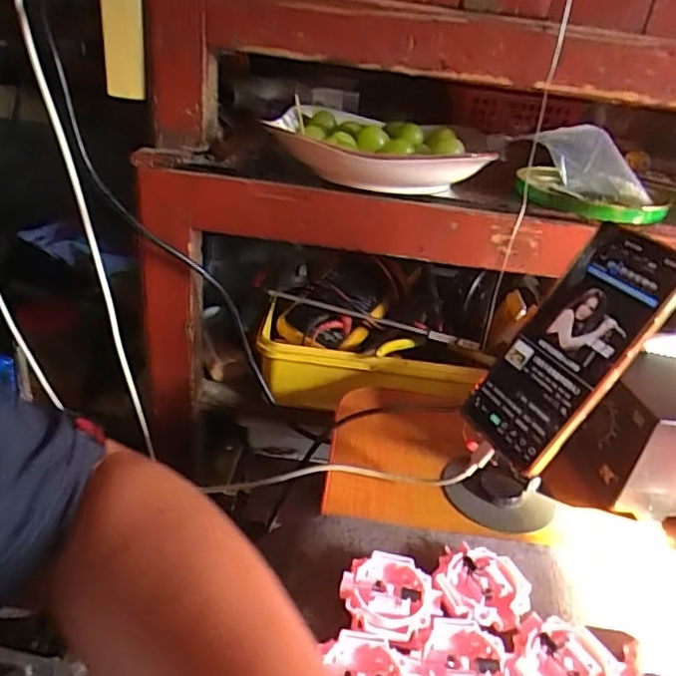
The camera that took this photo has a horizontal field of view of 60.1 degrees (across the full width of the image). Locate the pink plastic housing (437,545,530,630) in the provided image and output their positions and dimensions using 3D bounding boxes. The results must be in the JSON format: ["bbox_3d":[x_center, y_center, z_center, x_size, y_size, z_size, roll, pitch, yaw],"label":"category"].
[{"bbox_3d":[0.083,0.150,0.344,0.052,0.020,0.051,16,29,17],"label":"pink plastic housing"}]

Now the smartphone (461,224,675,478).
[{"bbox_3d":[0.147,0.005,0.379,0.015,0.161,0.076,26,16,-33],"label":"smartphone"}]

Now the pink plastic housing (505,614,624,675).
[{"bbox_3d":[0.117,0.174,0.304,0.050,0.017,0.055,6,28,-3],"label":"pink plastic housing"}]

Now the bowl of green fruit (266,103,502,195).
[{"bbox_3d":[0.034,-0.155,0.497,0.181,0.038,0.184,6,28,-3],"label":"bowl of green fruit"}]

